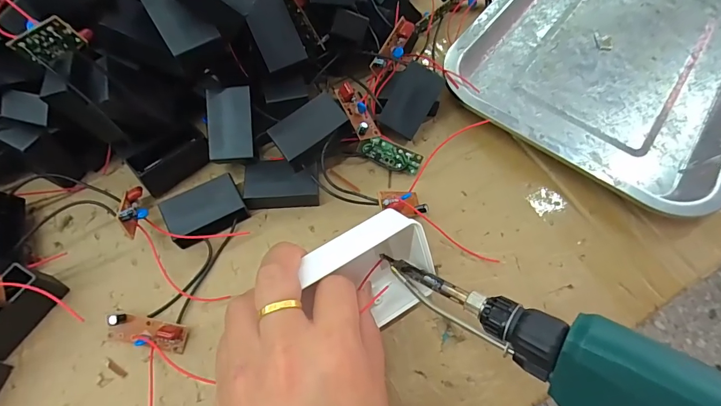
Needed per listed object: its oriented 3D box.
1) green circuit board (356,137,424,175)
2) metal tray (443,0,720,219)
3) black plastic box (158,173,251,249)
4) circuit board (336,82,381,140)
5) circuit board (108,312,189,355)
[{"bbox_3d":[0.020,-0.033,0.274,0.044,0.019,0.004,24,22,2],"label":"green circuit board"},{"bbox_3d":[0.220,-0.136,0.326,0.206,0.021,0.298,35,68,15],"label":"metal tray"},{"bbox_3d":[-0.098,0.006,0.252,0.047,0.019,0.031,-26,67,-13],"label":"black plastic box"},{"bbox_3d":[-0.002,-0.064,0.271,0.016,0.012,0.042,-21,66,-11],"label":"circuit board"},{"bbox_3d":[-0.122,0.072,0.222,0.045,0.013,0.015,10,64,4],"label":"circuit board"}]

